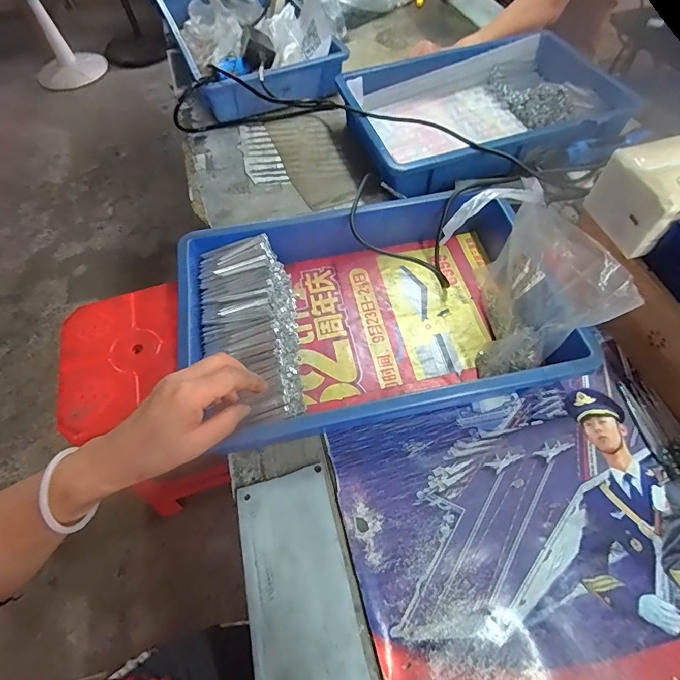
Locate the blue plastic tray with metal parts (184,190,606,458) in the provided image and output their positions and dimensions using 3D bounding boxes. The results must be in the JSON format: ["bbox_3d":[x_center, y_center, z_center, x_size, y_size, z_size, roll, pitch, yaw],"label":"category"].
[{"bbox_3d":[0.033,-0.036,0.478,0.416,0.085,0.274,-11,63,-4],"label":"blue plastic tray with metal parts"}]

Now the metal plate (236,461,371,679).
[{"bbox_3d":[-0.039,0.231,0.371,0.098,0.005,0.200,-13,60,-6],"label":"metal plate"}]

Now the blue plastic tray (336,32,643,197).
[{"bbox_3d":[0.244,-0.394,0.689,0.434,0.083,0.293,-15,60,-6],"label":"blue plastic tray"}]

